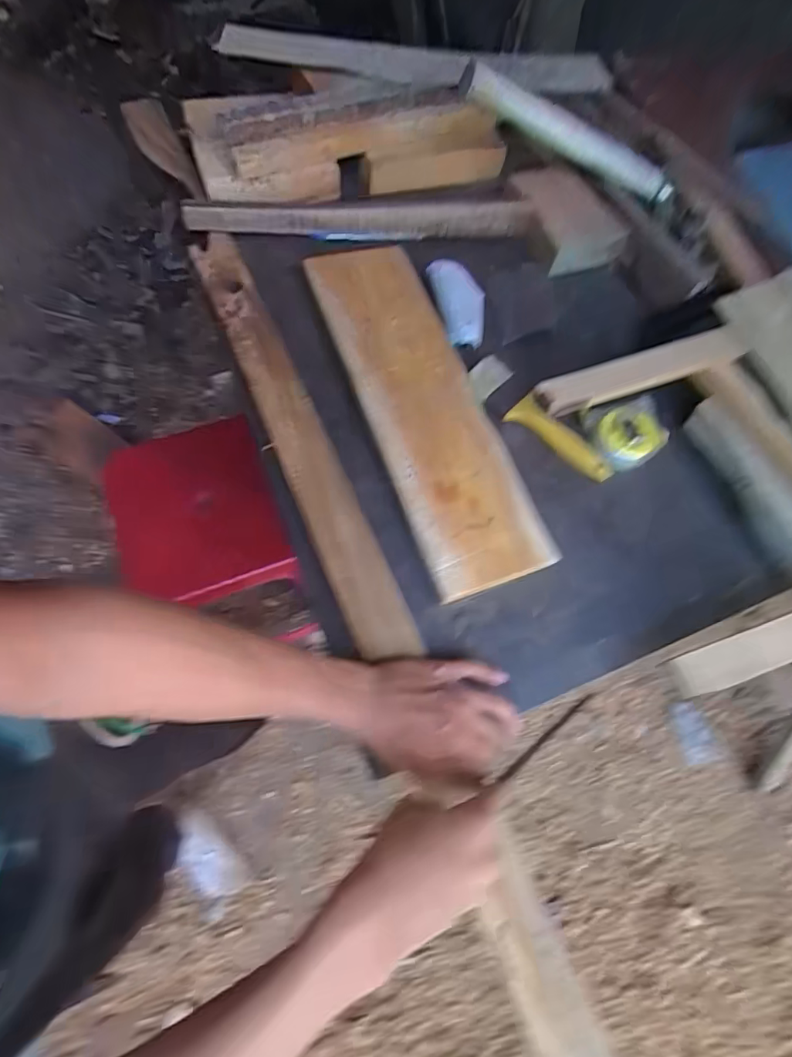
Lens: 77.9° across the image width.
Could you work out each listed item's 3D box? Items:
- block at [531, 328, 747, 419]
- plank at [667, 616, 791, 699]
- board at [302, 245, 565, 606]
[{"bbox_3d":[0.235,-0.152,0.476,0.205,0.022,0.038,-17,70,-9],"label":"block"},{"bbox_3d":[0.316,0.084,0.386,0.208,0.017,0.031,-17,70,-9],"label":"plank"},{"bbox_3d":[0.024,-0.135,0.497,0.120,0.019,0.408,-19,70,-8],"label":"board"}]

